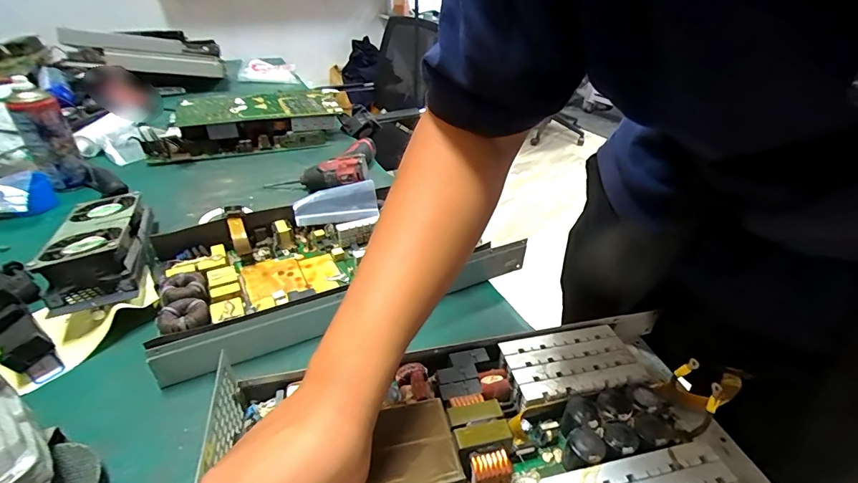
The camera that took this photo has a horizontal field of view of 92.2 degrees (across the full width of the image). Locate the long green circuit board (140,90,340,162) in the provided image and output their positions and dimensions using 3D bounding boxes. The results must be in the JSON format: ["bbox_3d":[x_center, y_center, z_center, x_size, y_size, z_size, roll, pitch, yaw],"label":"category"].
[{"bbox_3d":[-0.407,-0.272,0.940,0.420,0.076,0.209,-17,38,-26],"label":"long green circuit board"}]

